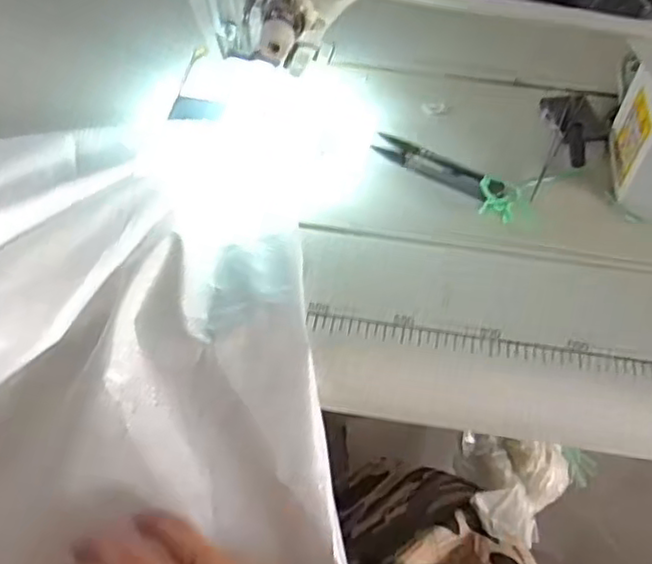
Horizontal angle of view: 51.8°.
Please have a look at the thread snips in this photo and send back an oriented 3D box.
[{"bbox_3d":[0.076,-0.080,0.465,0.097,0.009,0.026,34,57,22],"label":"thread snips"}]

